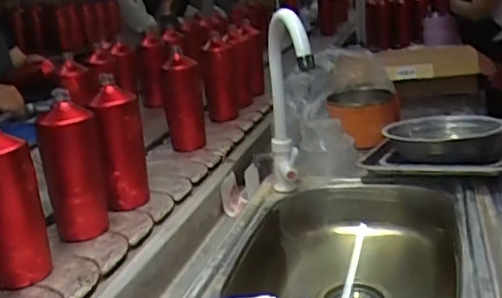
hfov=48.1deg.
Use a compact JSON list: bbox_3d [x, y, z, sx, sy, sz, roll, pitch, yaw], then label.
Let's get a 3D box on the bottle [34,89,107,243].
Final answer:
[{"bbox_3d":[-0.255,0.031,0.810,0.081,0.195,0.062,-10,19,-18],"label":"bottle"}]

